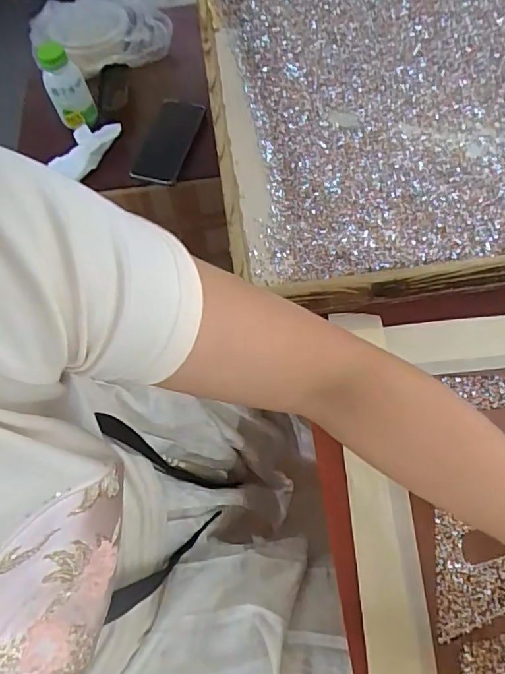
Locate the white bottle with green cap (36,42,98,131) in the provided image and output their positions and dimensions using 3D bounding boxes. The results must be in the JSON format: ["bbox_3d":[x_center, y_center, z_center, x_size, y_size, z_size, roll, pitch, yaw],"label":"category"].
[{"bbox_3d":[-0.276,-0.376,0.765,0.059,0.111,0.053,-32,66,-15],"label":"white bottle with green cap"}]

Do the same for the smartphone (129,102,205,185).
[{"bbox_3d":[-0.138,-0.315,0.828,0.076,0.011,0.143,21,87,5],"label":"smartphone"}]

